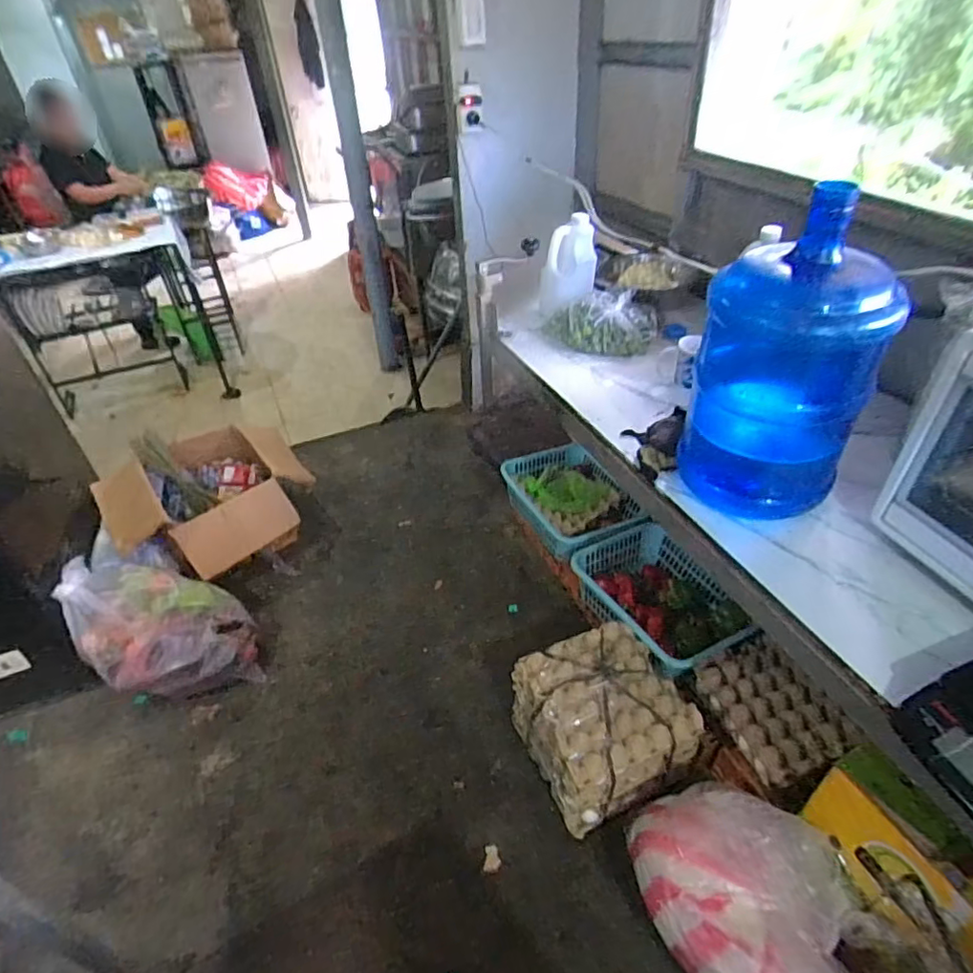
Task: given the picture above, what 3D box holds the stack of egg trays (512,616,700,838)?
[{"bbox_3d":[0.241,0.489,1.247,0.291,0.199,0.301,-19,43,-17],"label":"stack of egg trays"}]

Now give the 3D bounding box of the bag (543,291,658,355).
[{"bbox_3d":[0.295,-0.413,1.478,0.281,0.109,0.204,-3,41,1],"label":"bag"}]

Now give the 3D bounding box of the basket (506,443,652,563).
[{"bbox_3d":[0.242,0.034,1.732,0.255,0.150,0.411,-19,43,-17],"label":"basket"}]

